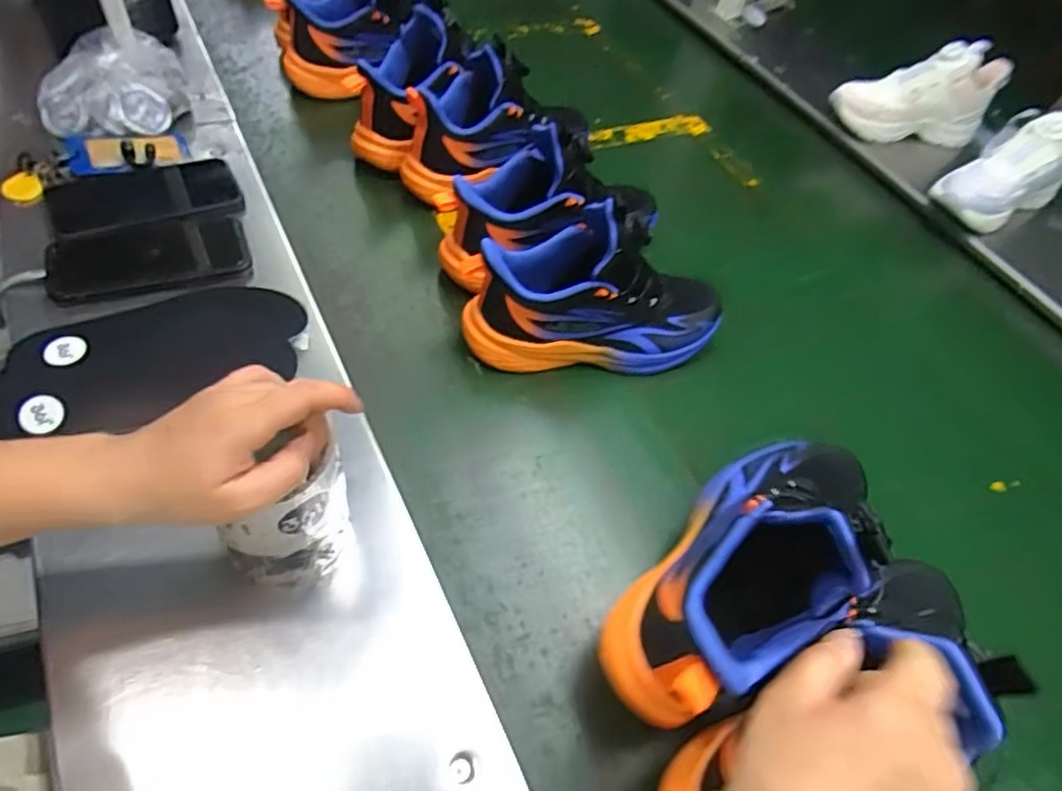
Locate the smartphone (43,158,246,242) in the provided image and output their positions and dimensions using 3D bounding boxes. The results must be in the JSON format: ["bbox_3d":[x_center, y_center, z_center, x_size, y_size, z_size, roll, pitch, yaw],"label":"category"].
[{"bbox_3d":[-0.379,-0.194,0.632,0.167,0.013,0.090,-19,57,-20],"label":"smartphone"}]

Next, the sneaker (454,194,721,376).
[{"bbox_3d":[0.061,-0.097,0.578,0.244,0.126,0.091,-4,56,-5],"label":"sneaker"}]

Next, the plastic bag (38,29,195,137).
[{"bbox_3d":[-0.452,-0.331,0.691,0.142,0.052,0.125,-14,58,-11],"label":"plastic bag"}]

